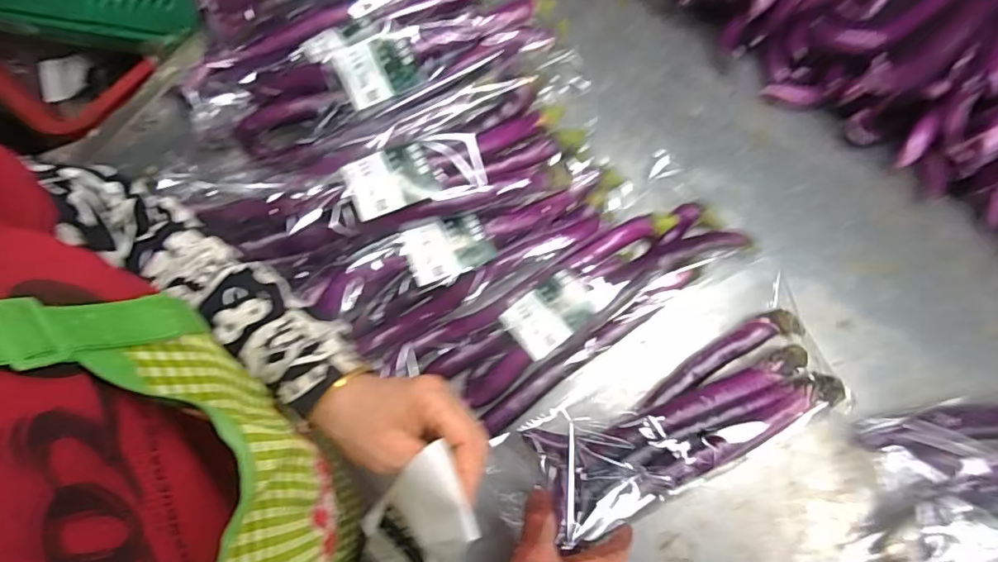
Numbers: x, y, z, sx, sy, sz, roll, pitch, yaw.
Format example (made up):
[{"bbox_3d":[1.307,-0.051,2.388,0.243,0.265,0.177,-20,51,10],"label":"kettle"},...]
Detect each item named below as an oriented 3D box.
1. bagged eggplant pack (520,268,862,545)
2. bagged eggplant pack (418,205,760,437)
[{"bbox_3d":[0.184,0.130,0.496,0.324,0.071,0.122,-23,78,-17],"label":"bagged eggplant pack"},{"bbox_3d":[0.095,0.022,0.530,0.314,0.052,0.091,-35,80,-8],"label":"bagged eggplant pack"}]

